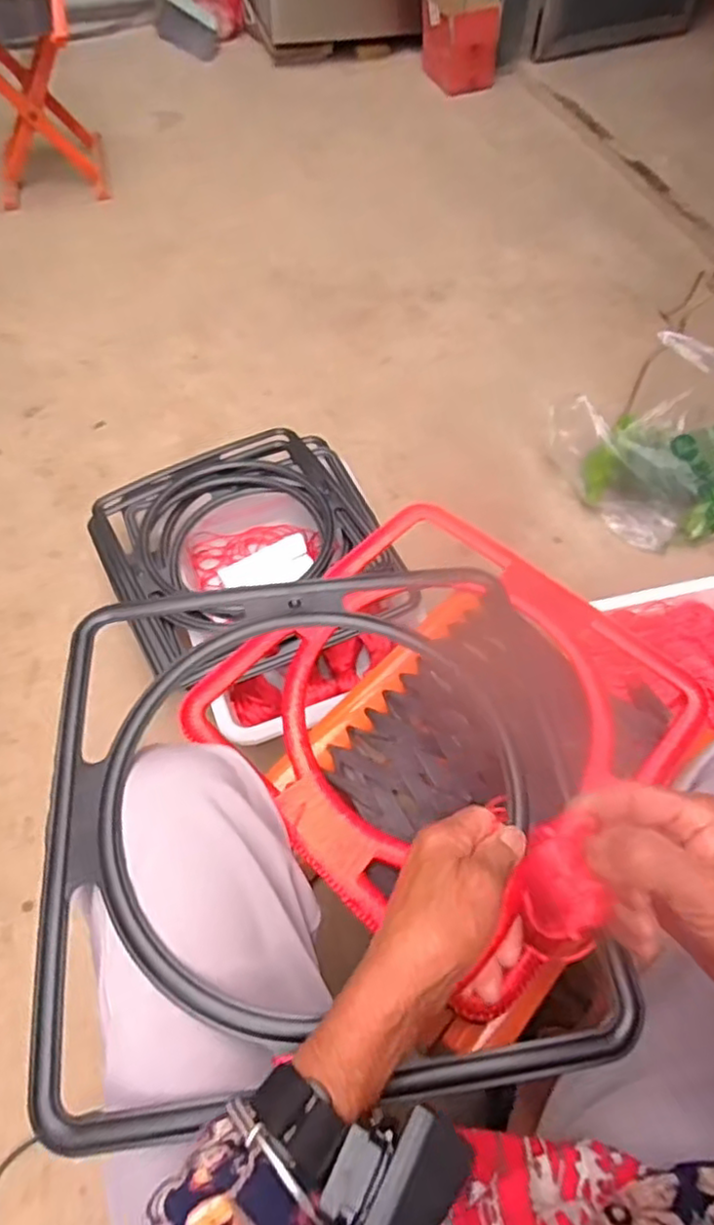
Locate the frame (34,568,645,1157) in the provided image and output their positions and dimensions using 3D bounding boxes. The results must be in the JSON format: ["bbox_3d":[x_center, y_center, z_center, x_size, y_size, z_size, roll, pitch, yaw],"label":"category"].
[{"bbox_3d":[-0.020,0.113,0.415,0.332,0.030,0.330,-7,59,-5],"label":"frame"}]

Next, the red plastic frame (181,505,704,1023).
[{"bbox_3d":[0.073,0.077,0.547,0.337,0.025,0.333,39,65,20],"label":"red plastic frame"}]

